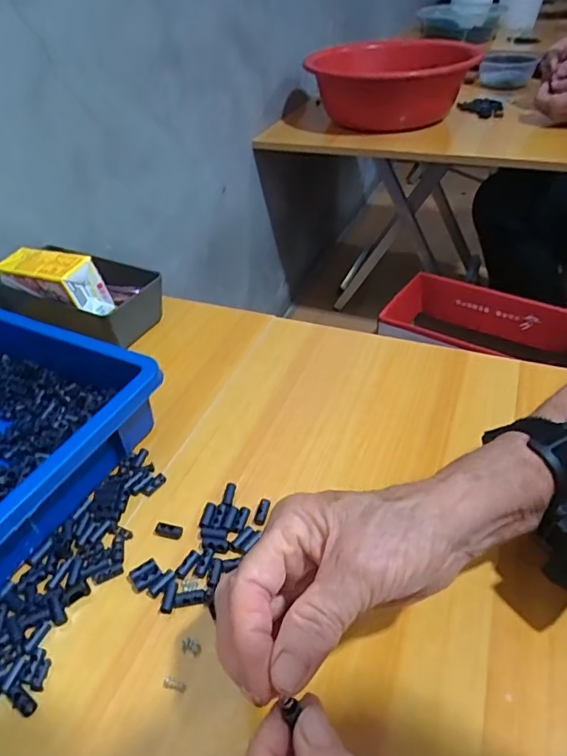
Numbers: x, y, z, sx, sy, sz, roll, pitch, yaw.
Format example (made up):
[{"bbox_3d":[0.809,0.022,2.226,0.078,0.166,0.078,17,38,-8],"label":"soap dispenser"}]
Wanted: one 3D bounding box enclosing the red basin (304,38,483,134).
[{"bbox_3d":[0.223,-0.609,1.077,0.301,0.155,0.337,13,44,19],"label":"red basin"}]

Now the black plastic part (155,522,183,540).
[{"bbox_3d":[-0.082,0.108,0.360,0.019,0.006,0.008,7,42,12],"label":"black plastic part"}]

